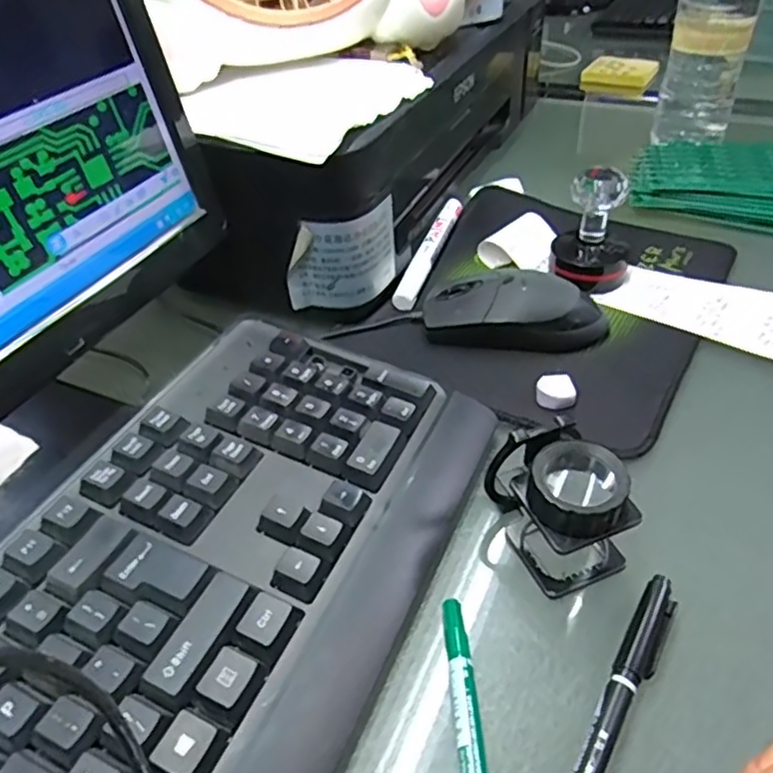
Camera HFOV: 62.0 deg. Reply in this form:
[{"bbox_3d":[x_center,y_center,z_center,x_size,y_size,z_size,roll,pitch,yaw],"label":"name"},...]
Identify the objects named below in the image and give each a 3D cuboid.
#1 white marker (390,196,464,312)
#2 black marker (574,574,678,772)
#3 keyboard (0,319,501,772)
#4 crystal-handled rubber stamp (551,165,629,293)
[{"bbox_3d":[0.034,-0.103,0.484,0.016,0.017,0.140,10,42,16],"label":"white marker"},{"bbox_3d":[0.079,0.123,0.227,0.013,0.011,0.136,21,46,26],"label":"black marker"},{"bbox_3d":[-0.100,0.118,0.213,0.159,0.021,0.424,20,44,16],"label":"keyboard"},{"bbox_3d":[0.147,-0.112,0.439,0.053,0.066,0.064,17,45,11],"label":"crystal-handled rubber stamp"}]

